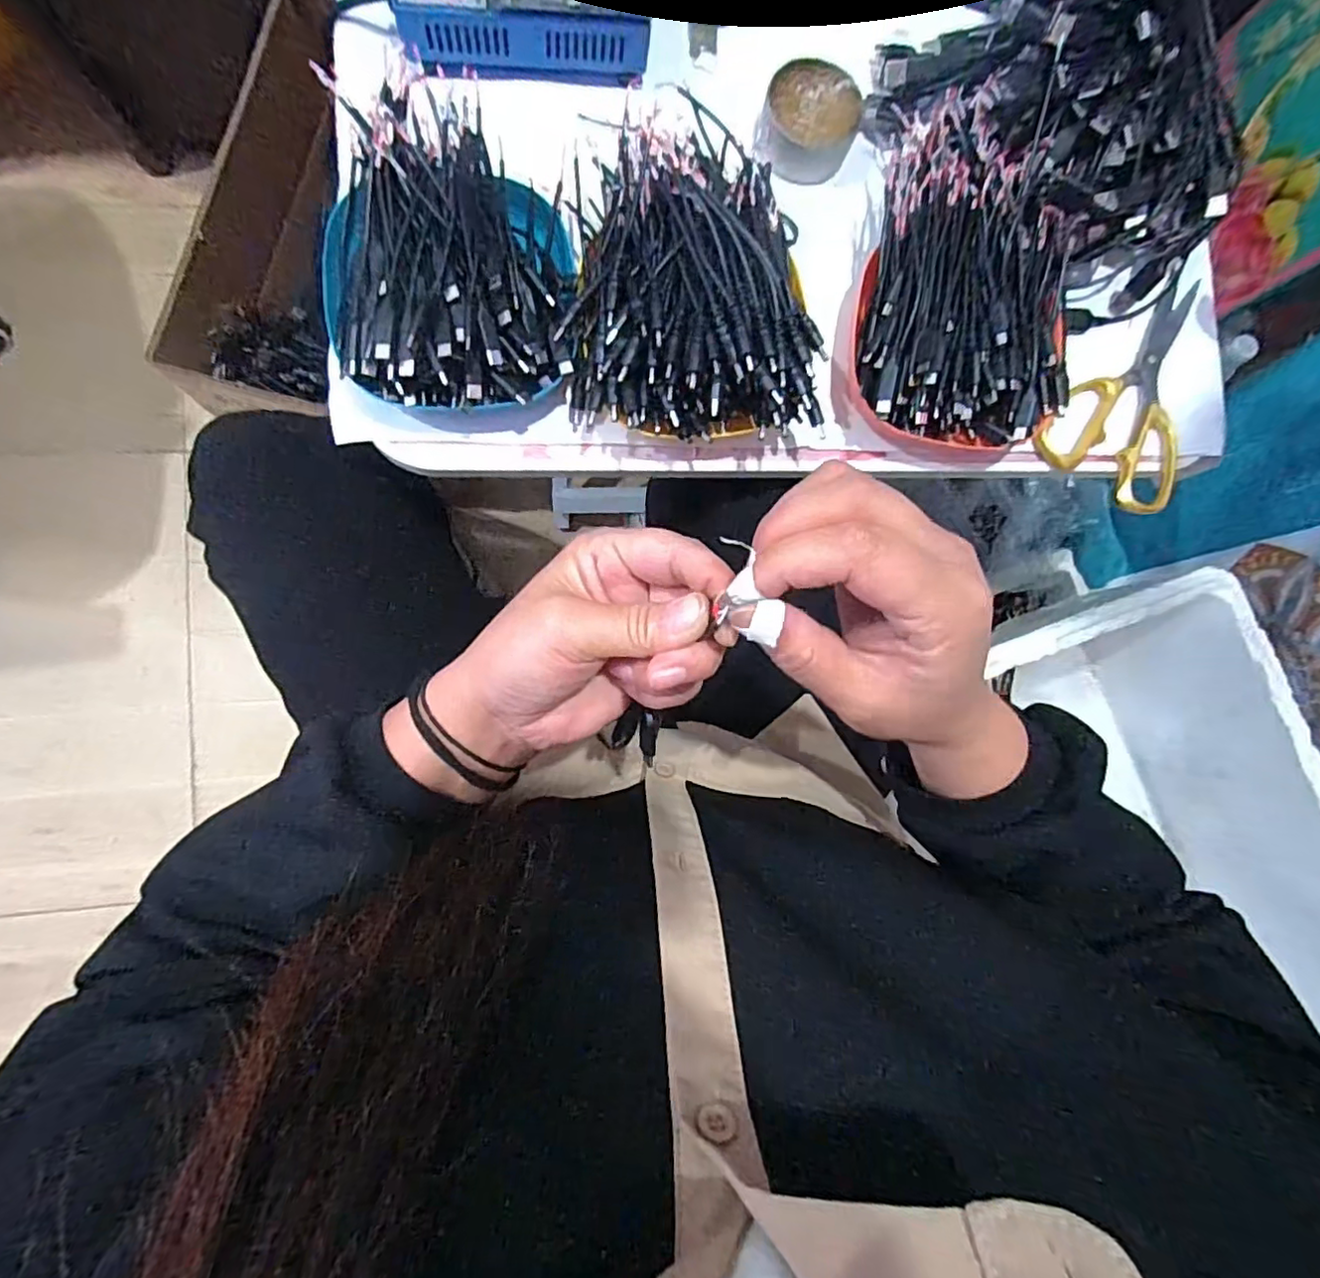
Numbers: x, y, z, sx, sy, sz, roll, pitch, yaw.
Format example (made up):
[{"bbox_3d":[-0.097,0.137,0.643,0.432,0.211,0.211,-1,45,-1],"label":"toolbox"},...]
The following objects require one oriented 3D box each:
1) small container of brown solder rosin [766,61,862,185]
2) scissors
[{"bbox_3d":[0.099,-0.340,0.413,0.059,0.028,0.058,0,87,-7],"label":"small container of brown solder rosin"},{"bbox_3d":[0.345,-0.171,0.441,0.100,0.020,0.175,40,83,-3],"label":"scissors"}]

